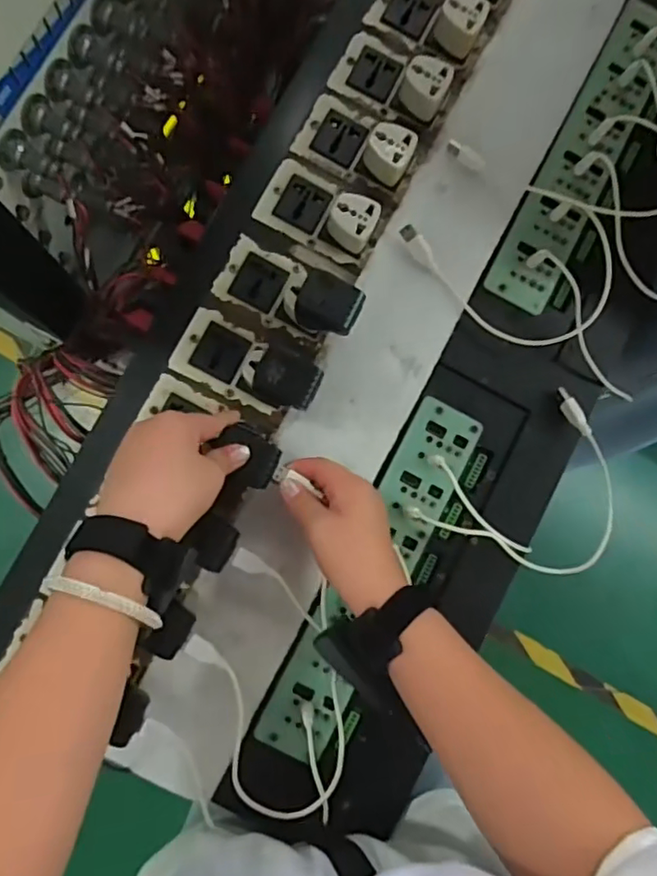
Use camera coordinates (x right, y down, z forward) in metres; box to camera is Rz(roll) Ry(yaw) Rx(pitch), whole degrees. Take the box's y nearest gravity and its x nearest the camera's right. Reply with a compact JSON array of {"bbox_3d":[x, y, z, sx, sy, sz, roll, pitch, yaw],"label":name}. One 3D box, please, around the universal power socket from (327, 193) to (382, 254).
[{"bbox_3d":[0.020,-0.186,0.504,0.040,0.032,0.037,28,84,-3],"label":"universal power socket"}]

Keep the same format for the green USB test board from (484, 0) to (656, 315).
[{"bbox_3d":[0.242,-0.263,0.540,0.061,0.027,0.313,29,84,-3],"label":"green USB test board"}]

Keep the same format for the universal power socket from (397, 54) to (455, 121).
[{"bbox_3d":[0.085,-0.312,0.519,0.038,0.033,0.037,28,84,-3],"label":"universal power socket"}]

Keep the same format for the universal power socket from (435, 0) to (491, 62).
[{"bbox_3d":[0.119,-0.373,0.525,0.037,0.034,0.033,35,84,-3],"label":"universal power socket"}]

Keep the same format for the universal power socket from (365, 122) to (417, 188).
[{"bbox_3d":[0.053,-0.248,0.511,0.041,0.033,0.038,25,84,-4],"label":"universal power socket"}]

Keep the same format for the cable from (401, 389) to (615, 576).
[{"bbox_3d":[0.174,0.058,0.498,0.180,0.047,0.125,-36,86,-7],"label":"cable"}]

